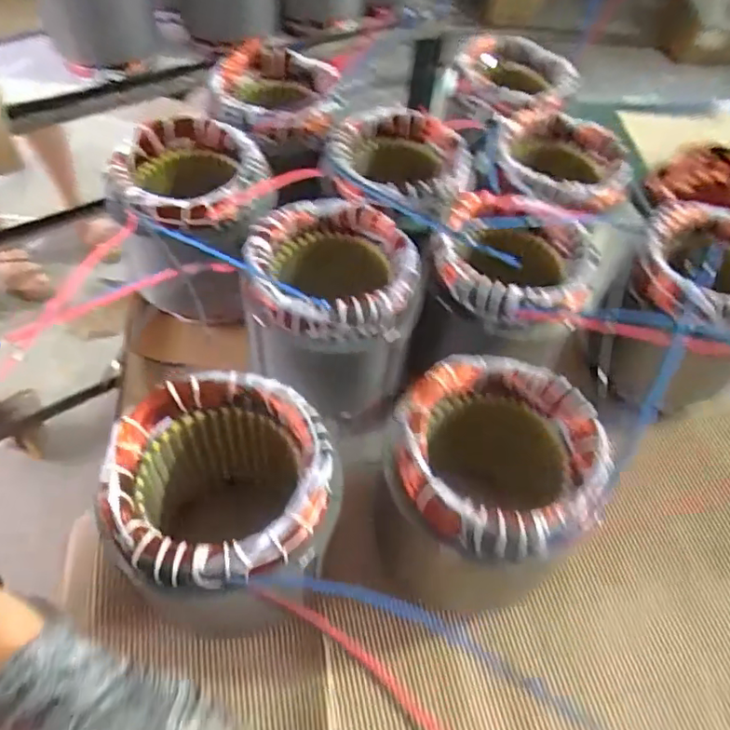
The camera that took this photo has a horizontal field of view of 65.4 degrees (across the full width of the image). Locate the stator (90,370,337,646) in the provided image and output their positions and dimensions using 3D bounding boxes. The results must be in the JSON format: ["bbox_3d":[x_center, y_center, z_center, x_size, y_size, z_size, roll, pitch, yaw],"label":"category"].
[{"bbox_3d":[-0.097,0.103,0.412,0.141,0.147,0.141,-14,58,-15],"label":"stator"}]

